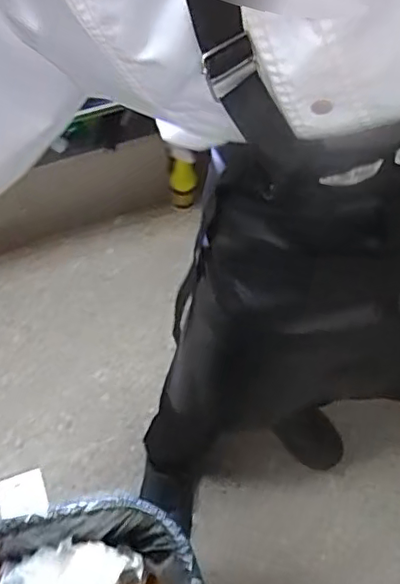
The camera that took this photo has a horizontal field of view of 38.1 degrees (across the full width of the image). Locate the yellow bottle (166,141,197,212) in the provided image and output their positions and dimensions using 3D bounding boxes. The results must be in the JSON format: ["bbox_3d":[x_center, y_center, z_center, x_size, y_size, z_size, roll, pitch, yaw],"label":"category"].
[{"bbox_3d":[-0.047,-0.285,1.530,0.068,0.246,0.075,-6,64,-3],"label":"yellow bottle"}]

